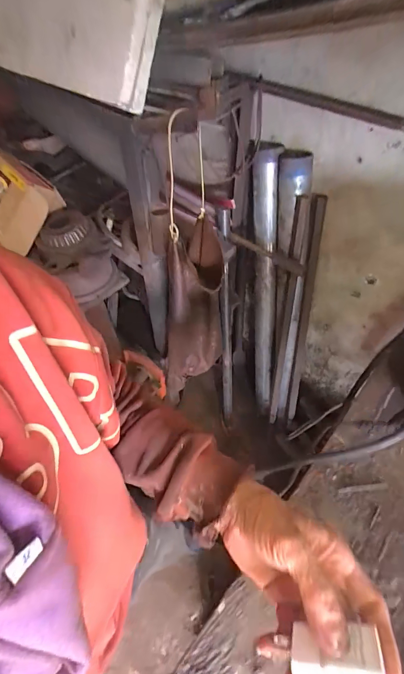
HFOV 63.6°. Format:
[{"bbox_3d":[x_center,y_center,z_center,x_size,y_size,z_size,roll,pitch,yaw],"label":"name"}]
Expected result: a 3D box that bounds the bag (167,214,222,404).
[{"bbox_3d":[-0.029,-0.049,0.955,0.165,0.527,0.190,7,54,8],"label":"bag"}]

